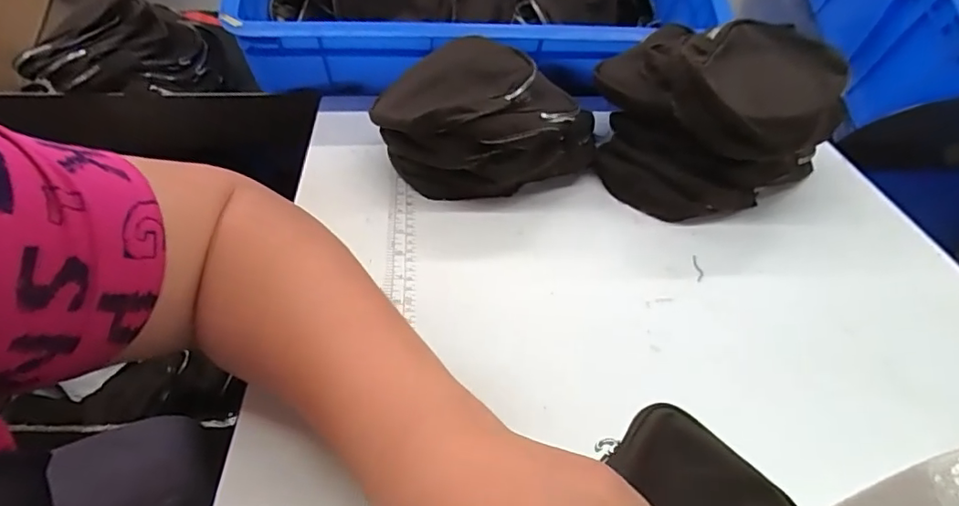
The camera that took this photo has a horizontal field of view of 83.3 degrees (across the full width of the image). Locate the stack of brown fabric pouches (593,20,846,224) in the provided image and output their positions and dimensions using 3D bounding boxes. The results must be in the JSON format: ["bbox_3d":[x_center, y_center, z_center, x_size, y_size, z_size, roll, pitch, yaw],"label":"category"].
[{"bbox_3d":[0.199,-0.132,0.492,0.198,0.109,0.182,-13,44,-13],"label":"stack of brown fabric pouches"}]

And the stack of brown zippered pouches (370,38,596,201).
[{"bbox_3d":[-0.001,-0.121,0.484,0.161,0.082,0.161,33,52,32],"label":"stack of brown zippered pouches"}]

